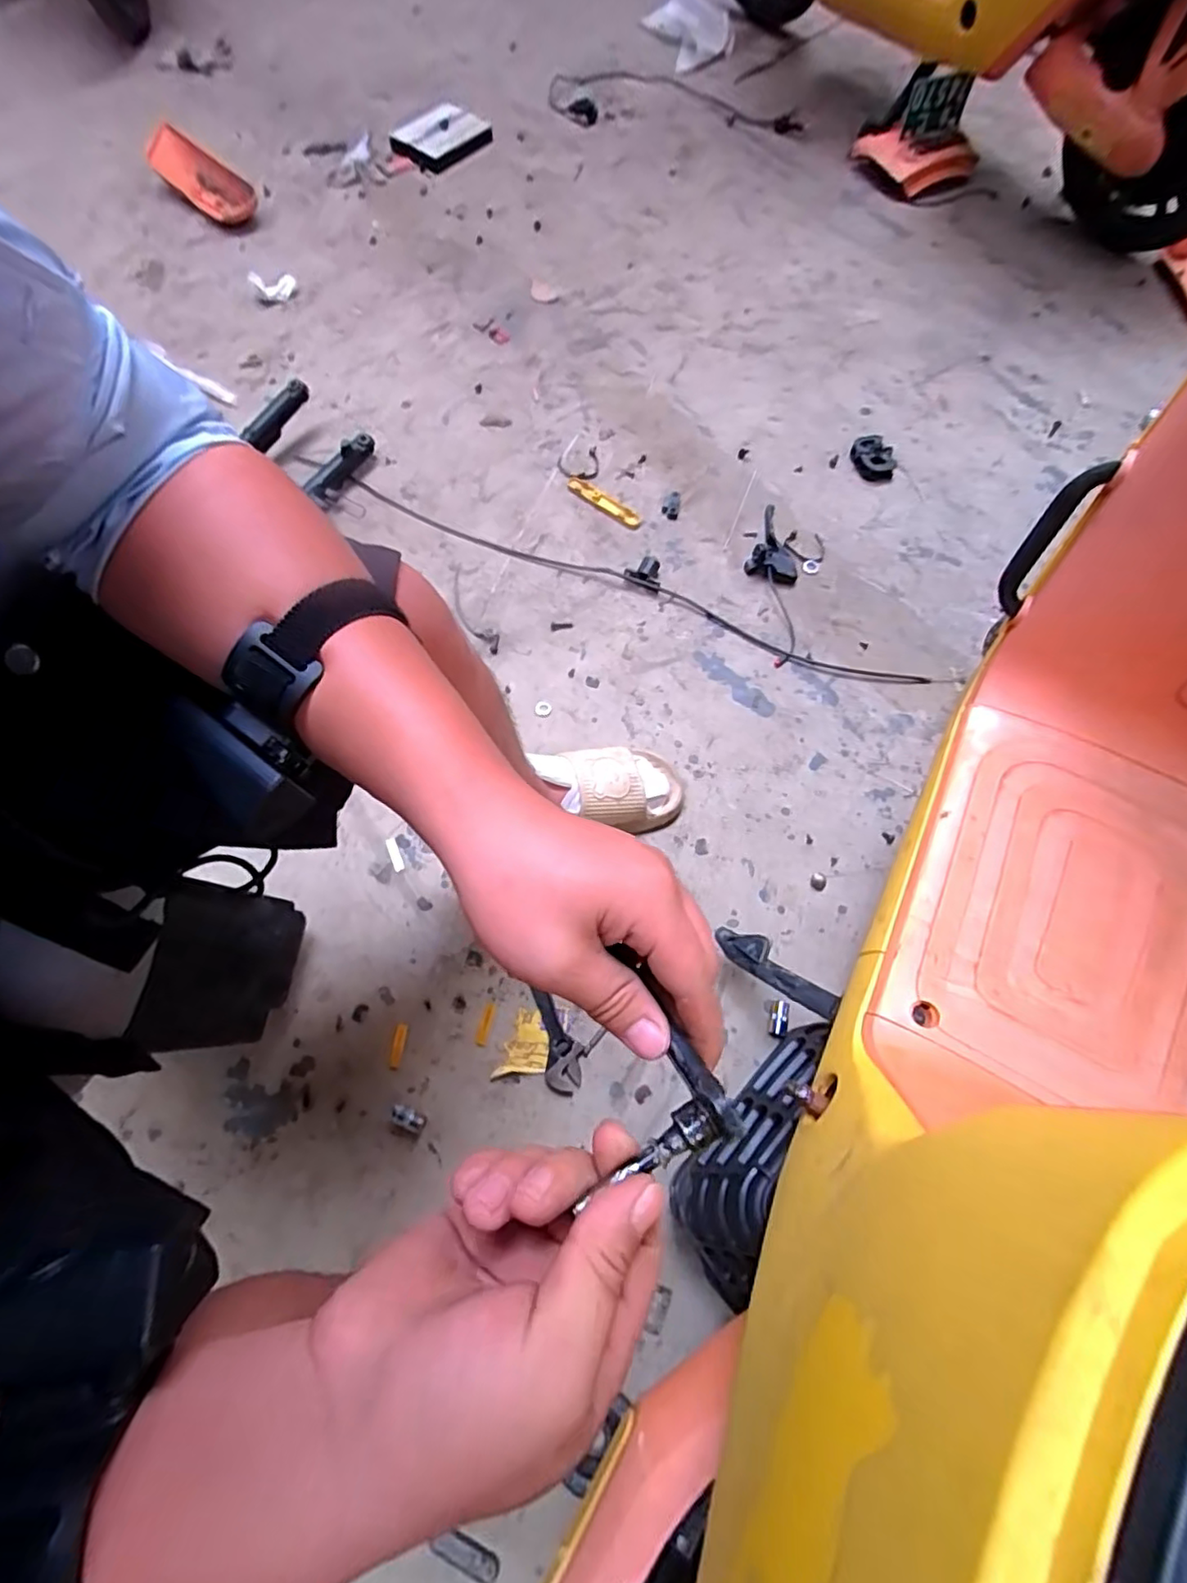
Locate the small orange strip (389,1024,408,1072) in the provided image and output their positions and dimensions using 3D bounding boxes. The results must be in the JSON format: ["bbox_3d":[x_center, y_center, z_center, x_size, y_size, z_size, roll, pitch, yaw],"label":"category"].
[{"bbox_3d":[-0.240,0.313,0.759,0.015,0.006,0.052,8,70,4],"label":"small orange strip"}]

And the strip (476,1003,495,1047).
[{"bbox_3d":[-0.135,0.290,0.769,0.014,0.004,0.050,12,71,5],"label":"strip"}]

